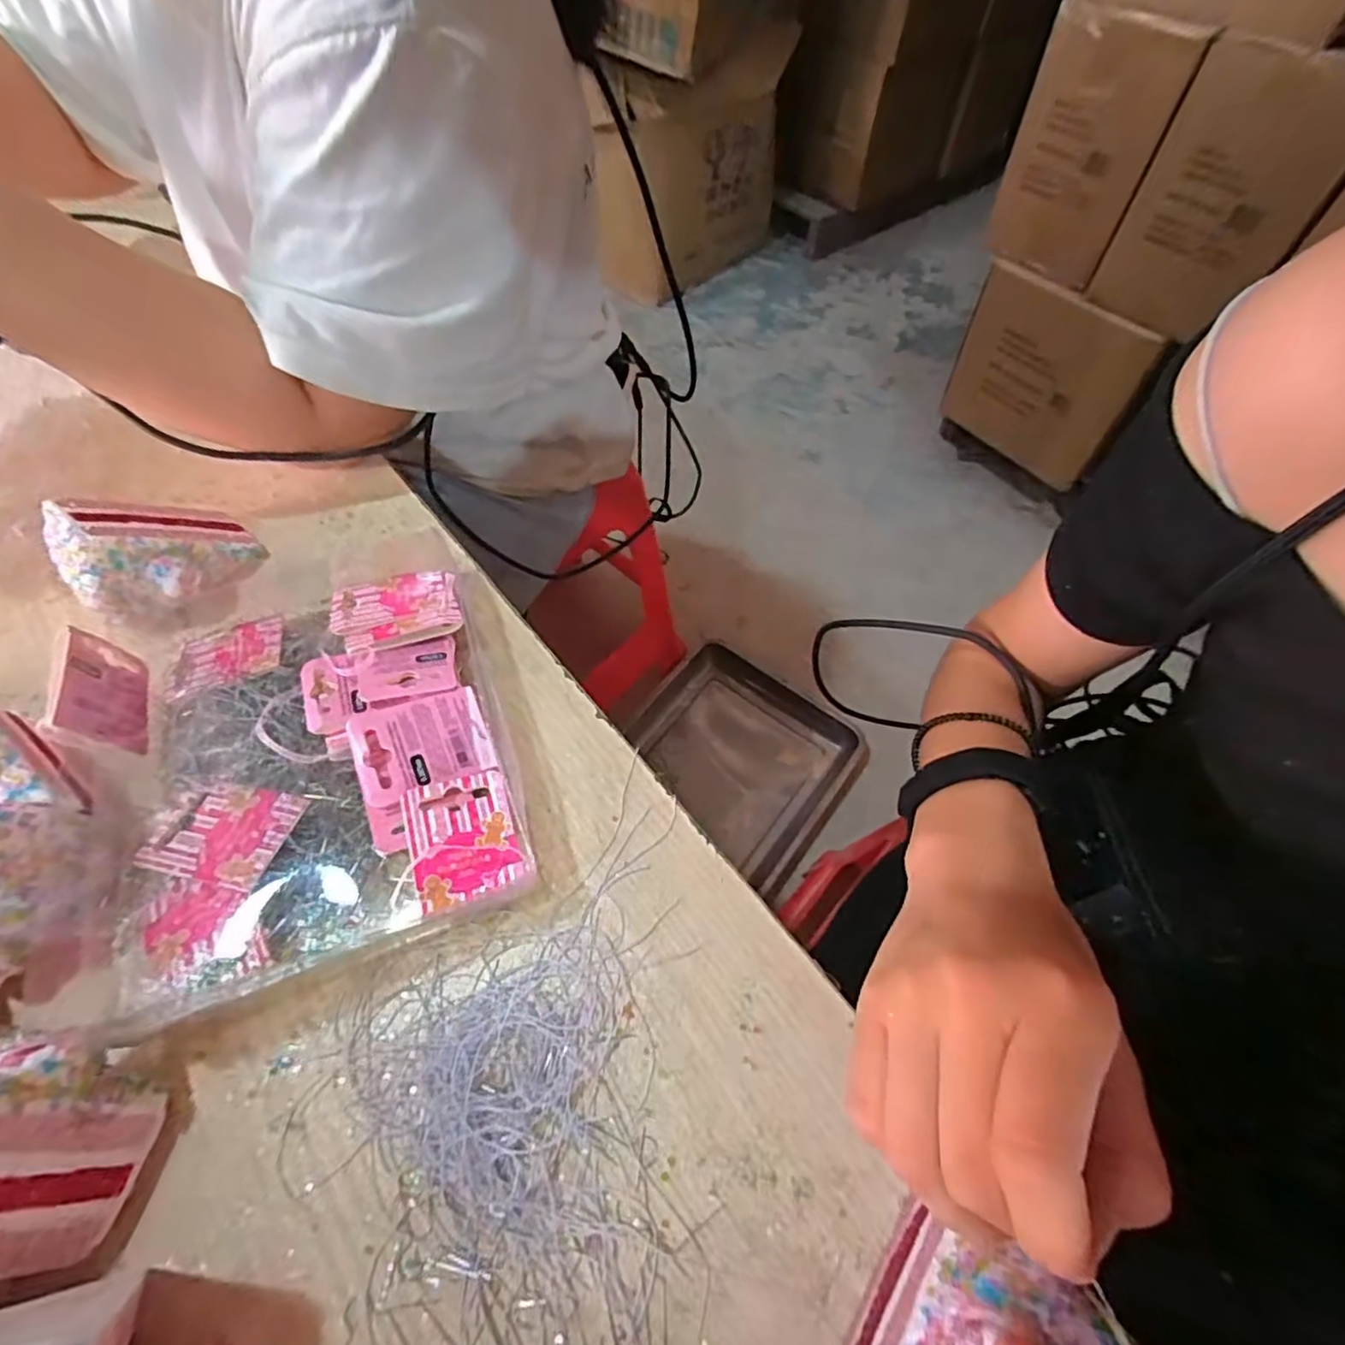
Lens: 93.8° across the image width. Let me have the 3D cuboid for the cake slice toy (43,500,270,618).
[{"bbox_3d":[-0.286,-0.067,0.349,0.062,0.062,0.084,38,67,20],"label":"cake slice toy"}]

